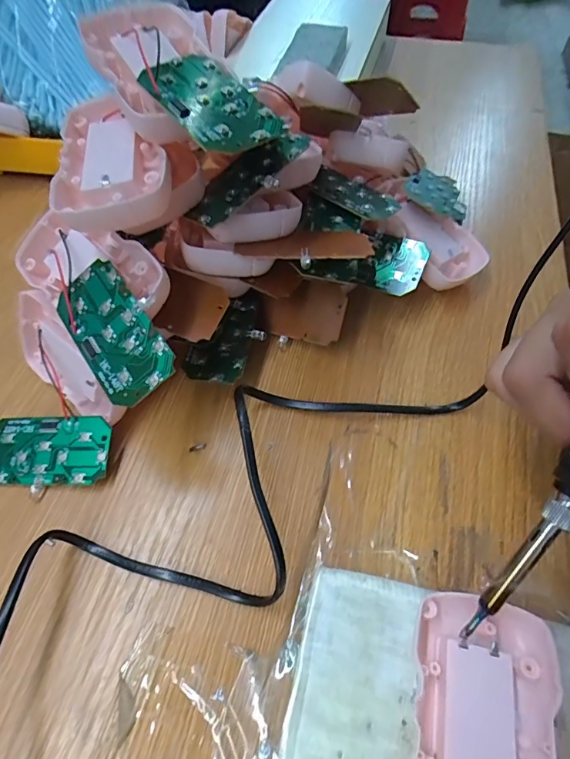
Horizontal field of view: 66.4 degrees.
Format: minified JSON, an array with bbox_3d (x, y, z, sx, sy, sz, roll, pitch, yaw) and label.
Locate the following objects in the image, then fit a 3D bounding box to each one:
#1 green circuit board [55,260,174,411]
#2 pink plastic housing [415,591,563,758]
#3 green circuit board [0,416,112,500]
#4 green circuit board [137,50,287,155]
[{"bbox_3d":[-0.083,-0.023,0.209,0.038,0.004,0.073,-37,74,6],"label":"green circuit board"},{"bbox_3d":[0.076,0.133,0.166,0.051,0.018,0.088,14,58,10],"label":"pink plastic housing"},{"bbox_3d":[-0.133,0.041,0.241,0.073,0.004,0.040,-2,71,6],"label":"green circuit board"},{"bbox_3d":[-0.033,-0.124,0.192,0.038,0.010,0.071,-32,62,-19],"label":"green circuit board"}]

